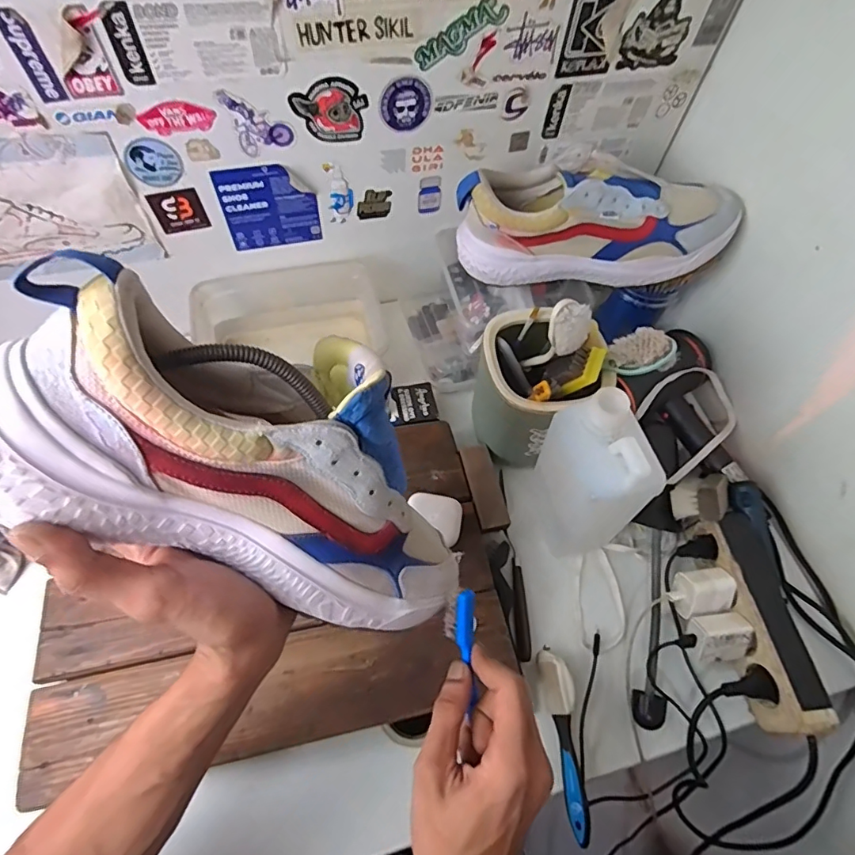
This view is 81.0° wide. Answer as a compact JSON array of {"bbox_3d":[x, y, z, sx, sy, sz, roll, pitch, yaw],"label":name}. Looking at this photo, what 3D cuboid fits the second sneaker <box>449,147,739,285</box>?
[{"bbox_3d":[0.180,-0.222,0.543,0.294,0.093,0.101,6,62,0],"label":"second sneaker"}]

